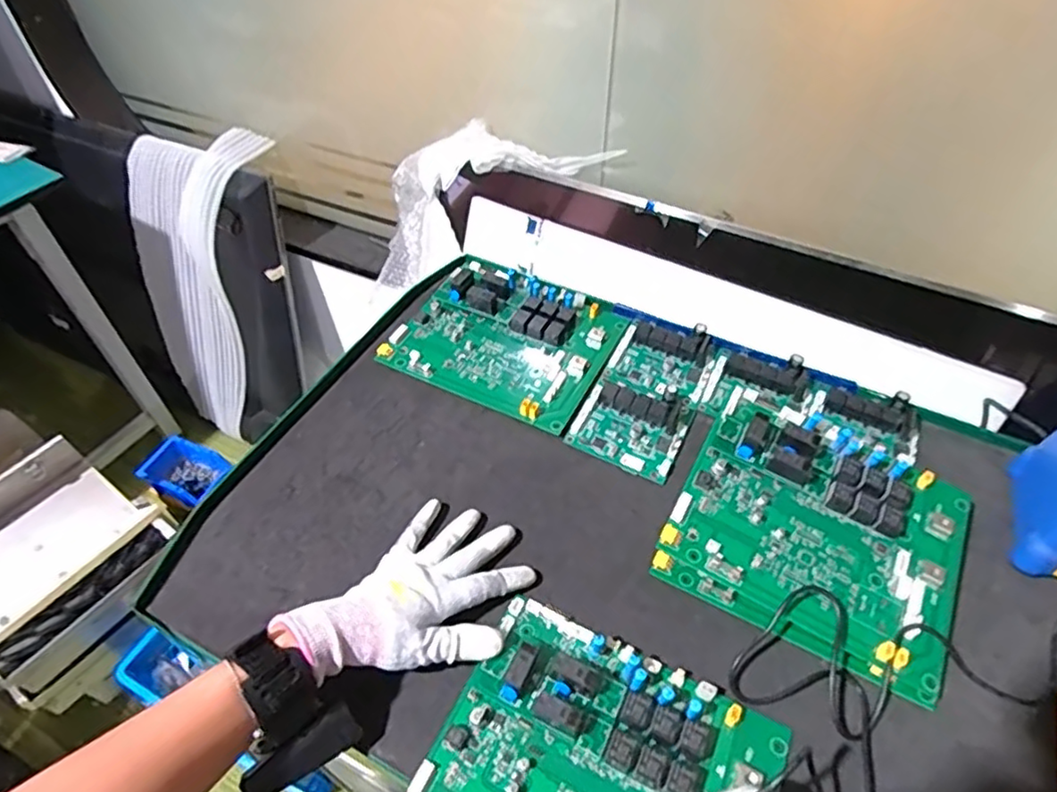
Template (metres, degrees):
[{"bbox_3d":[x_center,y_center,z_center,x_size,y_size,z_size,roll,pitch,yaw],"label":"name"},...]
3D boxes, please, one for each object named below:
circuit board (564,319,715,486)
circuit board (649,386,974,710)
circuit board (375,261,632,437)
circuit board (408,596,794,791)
[{"bbox_3d":[0.112,-0.005,0.594,0.096,0.020,0.166,22,54,17],"label":"circuit board"},{"bbox_3d":[0.228,0.094,0.488,0.208,0.052,0.194,25,55,20],"label":"circuit board"},{"bbox_3d":[-0.021,-0.065,0.640,0.201,0.023,0.173,22,54,17],"label":"circuit board"},{"bbox_3d":[0.042,0.234,0.384,0.196,0.032,0.170,21,54,17],"label":"circuit board"}]

